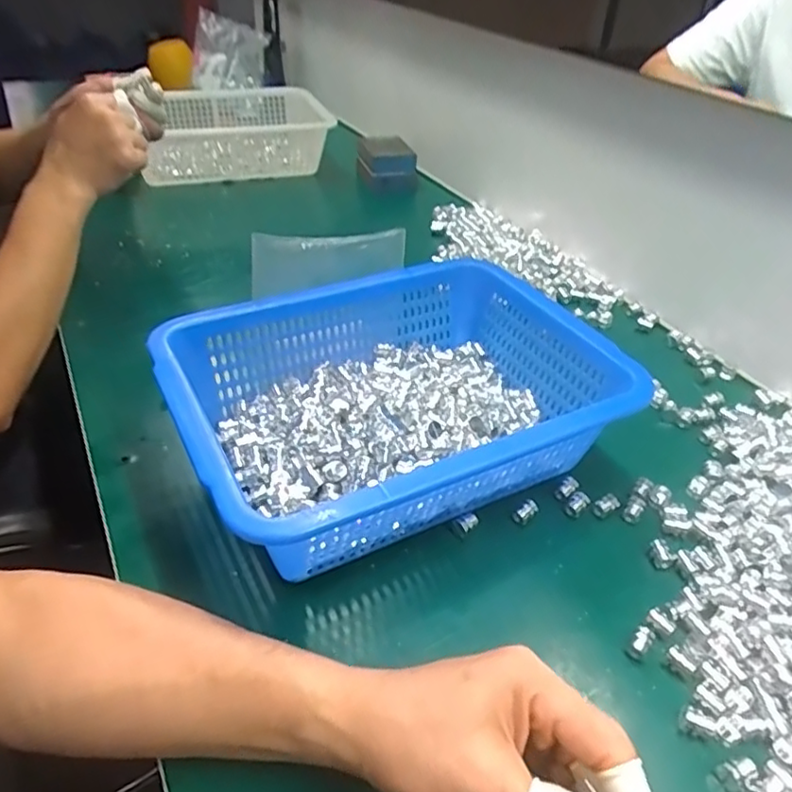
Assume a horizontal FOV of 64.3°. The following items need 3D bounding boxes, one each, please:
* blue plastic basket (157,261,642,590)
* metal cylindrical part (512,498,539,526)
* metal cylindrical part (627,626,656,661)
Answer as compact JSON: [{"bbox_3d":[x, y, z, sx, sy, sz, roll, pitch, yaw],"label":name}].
[{"bbox_3d":[0.003,0.007,0.467,0.308,0.103,0.219,-19,43,-25],"label":"blue plastic basket"},{"bbox_3d":[0.093,0.084,0.452,0.023,0.007,0.011,-31,49,-35],"label":"metal cylindrical part"},{"bbox_3d":[0.146,0.147,0.376,0.010,0.009,0.018,32,47,32],"label":"metal cylindrical part"}]

